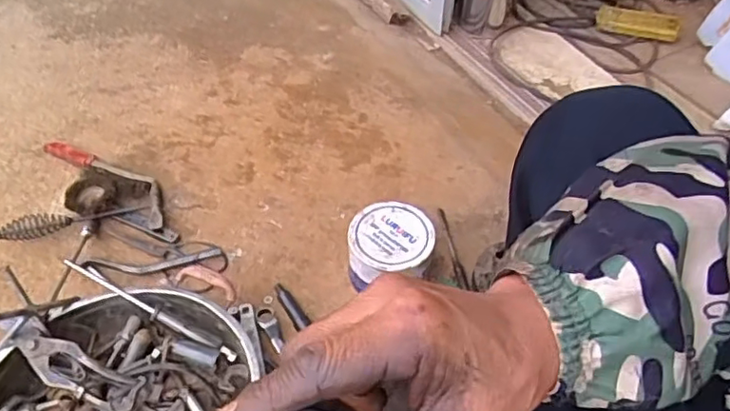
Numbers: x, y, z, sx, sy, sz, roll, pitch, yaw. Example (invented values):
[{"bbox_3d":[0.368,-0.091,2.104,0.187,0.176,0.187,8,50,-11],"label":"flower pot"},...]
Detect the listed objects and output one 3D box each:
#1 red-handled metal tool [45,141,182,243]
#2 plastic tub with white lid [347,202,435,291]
[{"bbox_3d":[-0.448,-0.030,1.020,0.341,0.044,0.130,20,51,17],"label":"red-handled metal tool"},{"bbox_3d":[0.037,0.069,0.877,0.118,0.090,0.118,1,49,-1],"label":"plastic tub with white lid"}]

